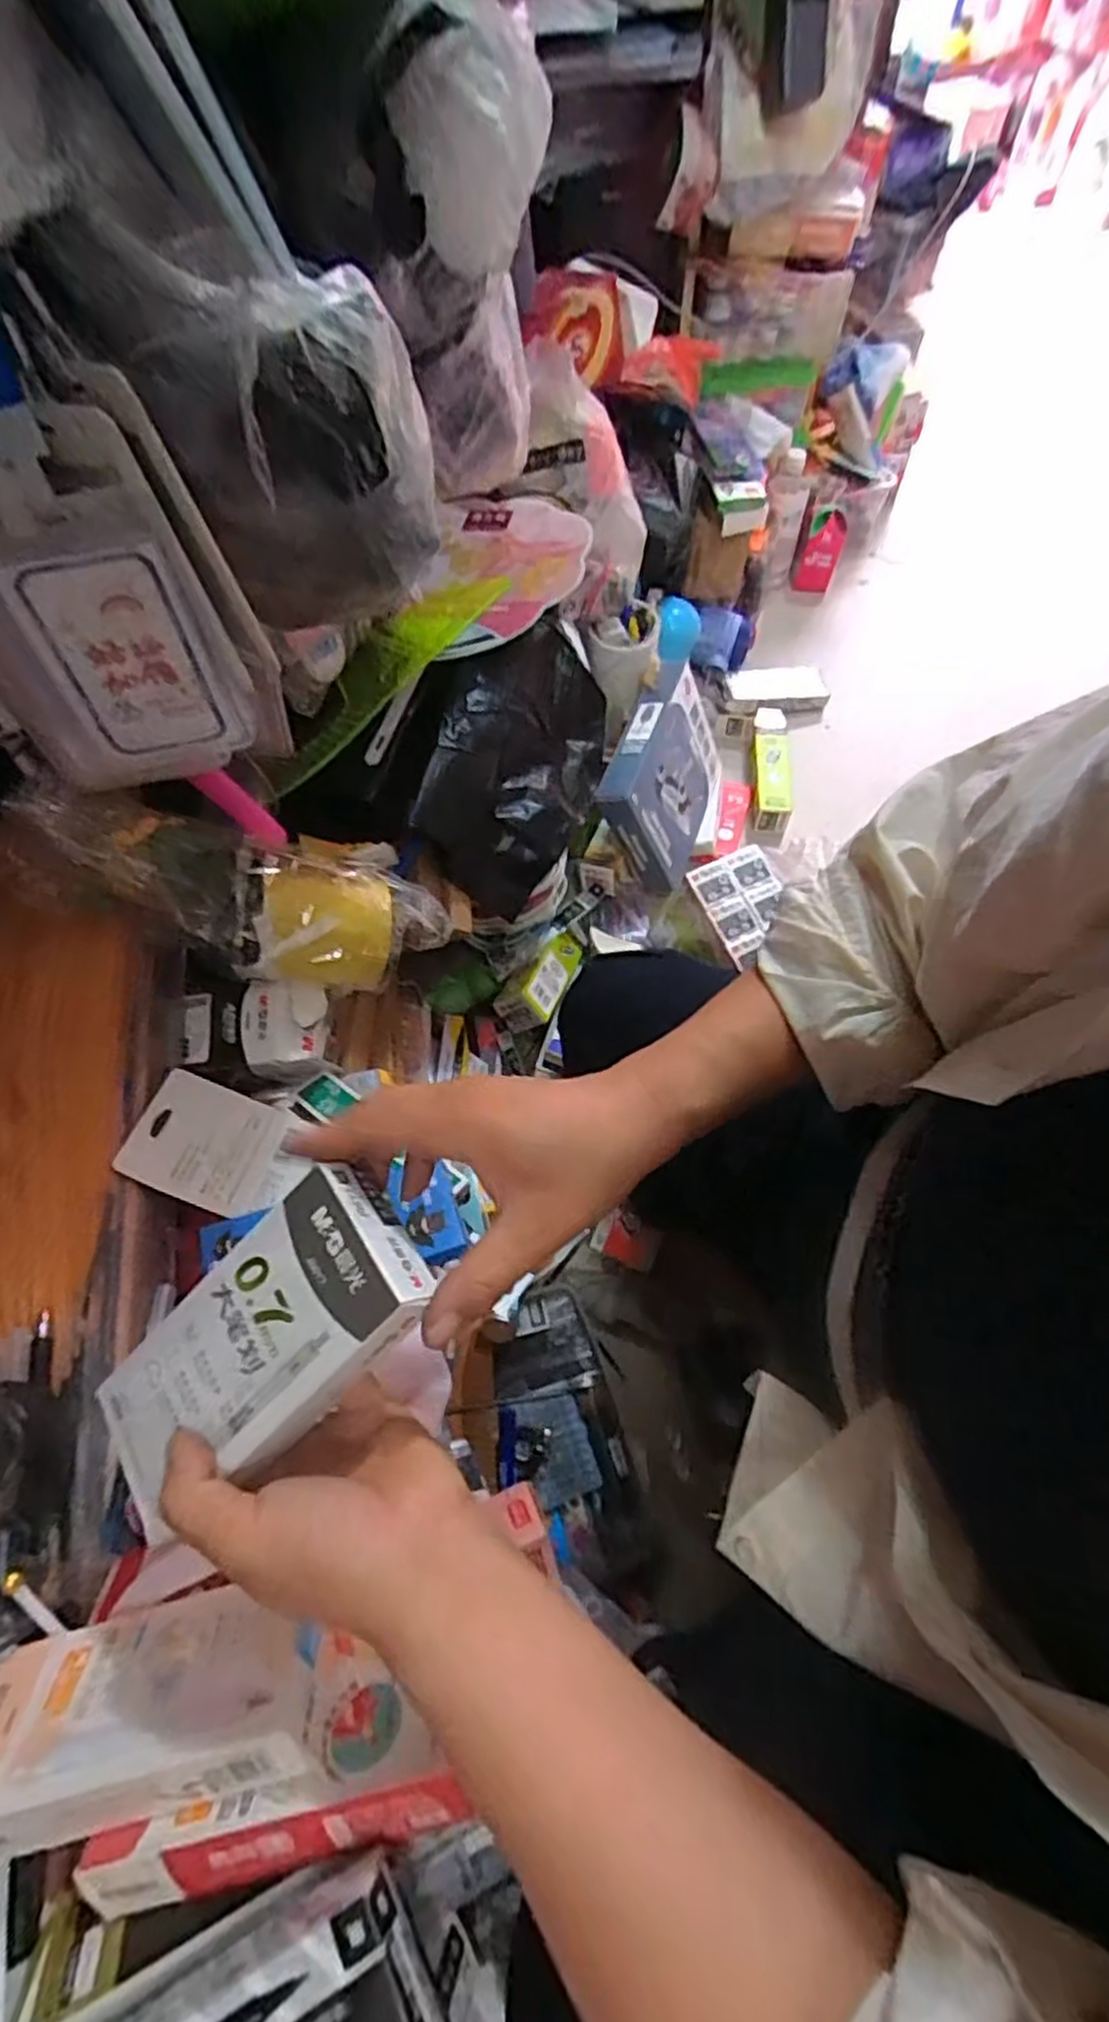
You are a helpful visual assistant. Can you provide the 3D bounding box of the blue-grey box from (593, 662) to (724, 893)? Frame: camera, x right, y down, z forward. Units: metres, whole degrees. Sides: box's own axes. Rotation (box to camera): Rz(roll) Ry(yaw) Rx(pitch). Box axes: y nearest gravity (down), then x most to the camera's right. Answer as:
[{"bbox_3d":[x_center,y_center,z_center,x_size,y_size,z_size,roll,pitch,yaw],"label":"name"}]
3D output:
[{"bbox_3d":[0.145,-0.283,0.983,0.049,0.217,0.234,7,60,34],"label":"blue-grey box"}]

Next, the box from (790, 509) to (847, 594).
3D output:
[{"bbox_3d":[0.452,-0.783,1.301,0.072,0.122,0.035,4,29,-17],"label":"box"}]

